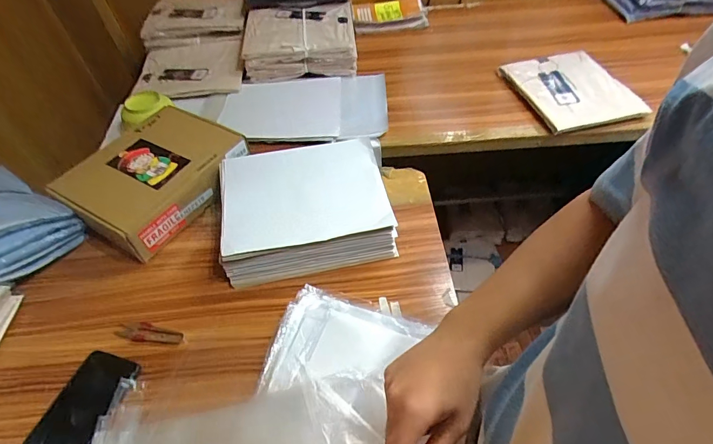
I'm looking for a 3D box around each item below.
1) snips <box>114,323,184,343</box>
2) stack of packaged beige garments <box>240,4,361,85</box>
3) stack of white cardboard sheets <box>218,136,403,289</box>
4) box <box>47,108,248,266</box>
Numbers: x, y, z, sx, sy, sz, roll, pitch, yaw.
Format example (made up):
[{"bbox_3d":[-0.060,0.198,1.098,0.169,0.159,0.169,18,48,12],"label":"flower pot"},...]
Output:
[{"bbox_3d":[-0.289,0.155,0.573,0.095,0.004,0.027,1,50,4],"label":"snips"},{"bbox_3d":[-0.137,-0.441,1.000,0.258,0.088,0.191,-6,50,-1],"label":"stack of packaged beige garments"},{"bbox_3d":[-0.080,-0.027,0.668,0.257,0.089,0.208,-11,50,-5],"label":"stack of white cardboard sheets"},{"bbox_3d":[-0.353,-0.083,0.727,0.210,0.089,0.269,24,56,21],"label":"box"}]

